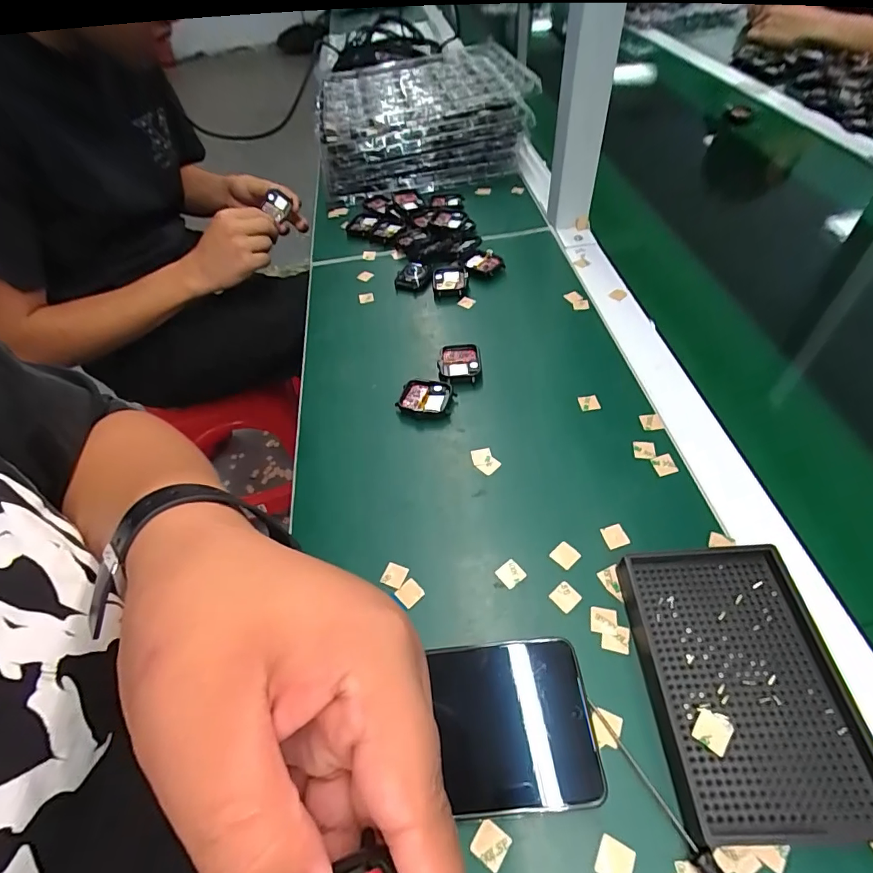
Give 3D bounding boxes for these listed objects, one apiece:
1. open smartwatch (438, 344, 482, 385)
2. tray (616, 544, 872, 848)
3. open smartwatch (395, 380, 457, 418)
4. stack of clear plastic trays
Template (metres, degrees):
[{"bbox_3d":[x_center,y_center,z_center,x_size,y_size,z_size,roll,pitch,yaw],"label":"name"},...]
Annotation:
[{"bbox_3d":[0.021,-0.065,0.431,0.039,0.012,0.046,-5,51,2],"label":"open smartwatch"},{"bbox_3d":[0.163,0.130,0.253,0.094,0.021,0.134,-4,51,3],"label":"tray"},{"bbox_3d":[-0.009,-0.032,0.406,0.047,0.010,0.040,17,55,19],"label":"open smartwatch"},{"bbox_3d":[-0.023,-0.455,0.687,0.298,0.113,0.212,-9,51,-1],"label":"stack of clear plastic trays"}]

